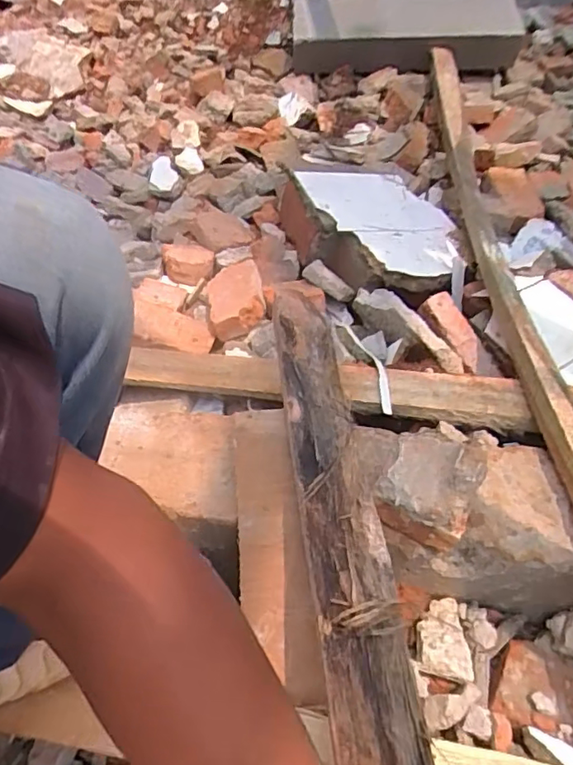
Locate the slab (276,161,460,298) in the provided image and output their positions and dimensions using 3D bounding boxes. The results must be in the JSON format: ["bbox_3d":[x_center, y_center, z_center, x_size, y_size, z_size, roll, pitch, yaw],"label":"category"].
[{"bbox_3d":[0.150,-0.285,0.995,0.253,0.099,0.401,-24,53,-24],"label":"slab"}]

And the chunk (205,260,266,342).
[{"bbox_3d":[-0.079,-0.139,0.892,0.094,0.040,0.152,-21,45,6],"label":"chunk"}]

